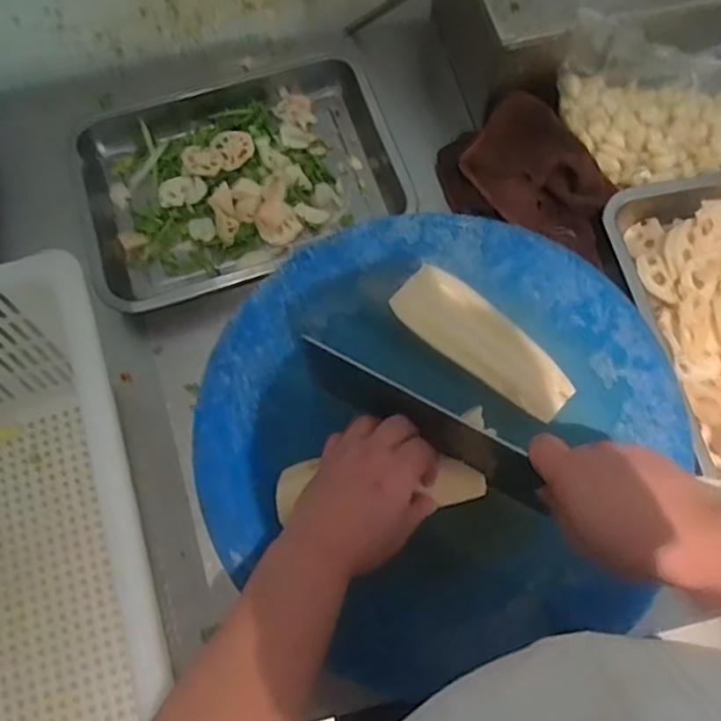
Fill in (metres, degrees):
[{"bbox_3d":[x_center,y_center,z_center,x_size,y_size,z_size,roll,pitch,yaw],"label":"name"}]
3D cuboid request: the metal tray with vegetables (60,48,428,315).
[{"bbox_3d":[-0.138,-0.211,0.709,0.342,0.042,0.262,-20,71,-7],"label":"metal tray with vegetables"}]

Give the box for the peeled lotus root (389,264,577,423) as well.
[{"bbox_3d":[0.105,-0.012,0.548,0.163,0.044,0.056,38,75,13],"label":"peeled lotus root"}]

